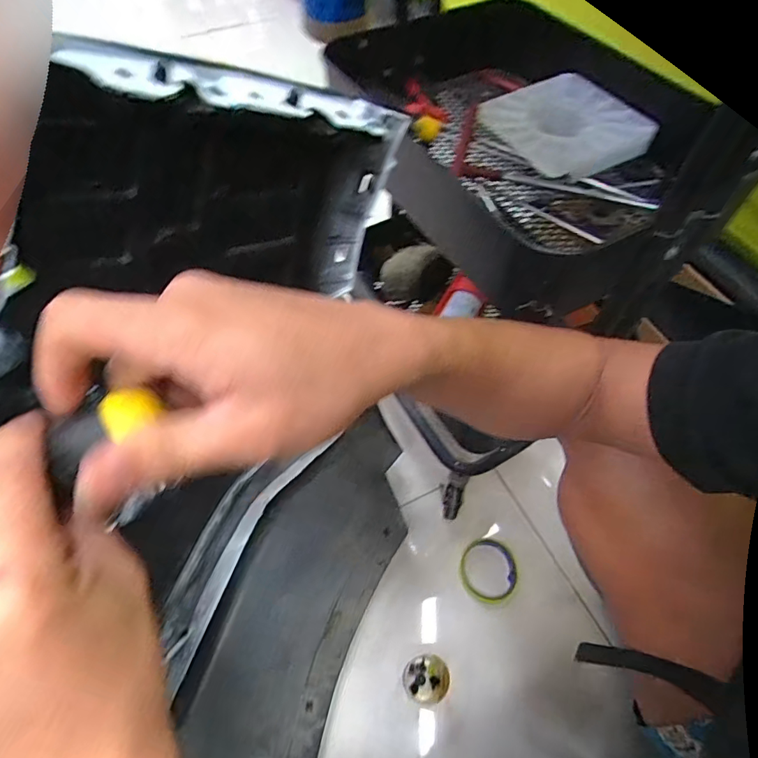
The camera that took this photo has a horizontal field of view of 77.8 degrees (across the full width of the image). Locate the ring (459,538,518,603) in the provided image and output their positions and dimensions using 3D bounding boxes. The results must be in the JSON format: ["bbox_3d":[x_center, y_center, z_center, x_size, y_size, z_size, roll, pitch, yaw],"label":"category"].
[{"bbox_3d":[0.165,0.286,0.706,0.085,0.006,0.085,0,58,-1],"label":"ring"}]

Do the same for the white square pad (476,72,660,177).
[{"bbox_3d":[0.216,-0.299,0.547,0.148,0.034,0.158,-30,63,-18],"label":"white square pad"}]

